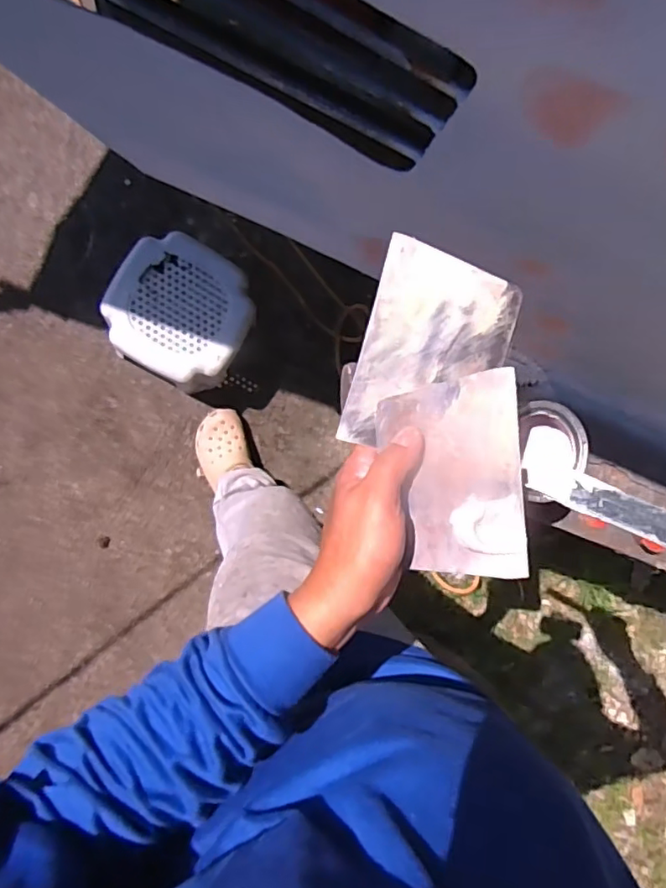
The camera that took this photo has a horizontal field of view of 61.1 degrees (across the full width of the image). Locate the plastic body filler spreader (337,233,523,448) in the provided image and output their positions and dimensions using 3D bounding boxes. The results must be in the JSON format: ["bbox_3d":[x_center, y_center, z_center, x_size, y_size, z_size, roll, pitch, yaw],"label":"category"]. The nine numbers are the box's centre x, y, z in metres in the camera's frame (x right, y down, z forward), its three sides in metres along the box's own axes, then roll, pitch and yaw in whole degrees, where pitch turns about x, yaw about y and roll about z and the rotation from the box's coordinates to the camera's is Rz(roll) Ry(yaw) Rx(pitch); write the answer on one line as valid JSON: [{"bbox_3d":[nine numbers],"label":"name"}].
[{"bbox_3d":[0.068,-0.060,0.386,0.097,0.004,0.137,15,91,-7],"label":"plastic body filler spreader"}]

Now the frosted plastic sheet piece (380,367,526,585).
[{"bbox_3d":[0.084,0.024,0.386,0.093,0.005,0.136,-5,91,-1],"label":"frosted plastic sheet piece"}]

